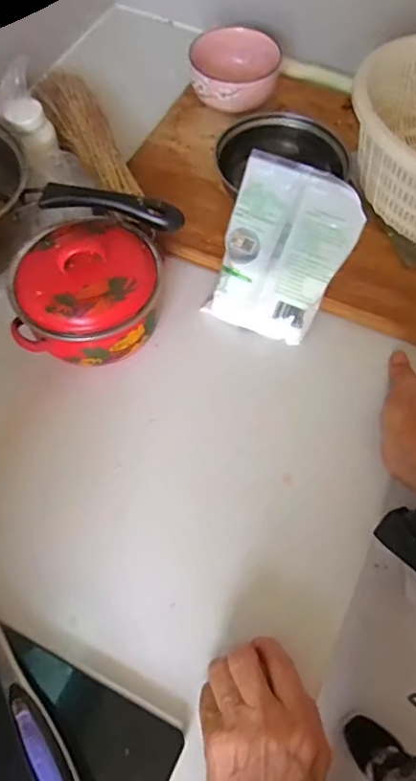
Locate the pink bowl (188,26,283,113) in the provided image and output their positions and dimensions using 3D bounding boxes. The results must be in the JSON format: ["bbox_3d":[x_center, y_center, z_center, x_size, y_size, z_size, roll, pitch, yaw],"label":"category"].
[{"bbox_3d":[0.030,-0.383,0.659,0.106,0.046,0.112,0,66,0],"label":"pink bowl"}]

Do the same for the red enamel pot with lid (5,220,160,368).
[{"bbox_3d":[-0.112,-0.093,0.507,0.133,0.094,0.125,0,66,0],"label":"red enamel pot with lid"}]

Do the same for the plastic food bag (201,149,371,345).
[{"bbox_3d":[0.072,-0.134,0.521,0.116,0.019,0.158,23,97,14],"label":"plastic food bag"}]

